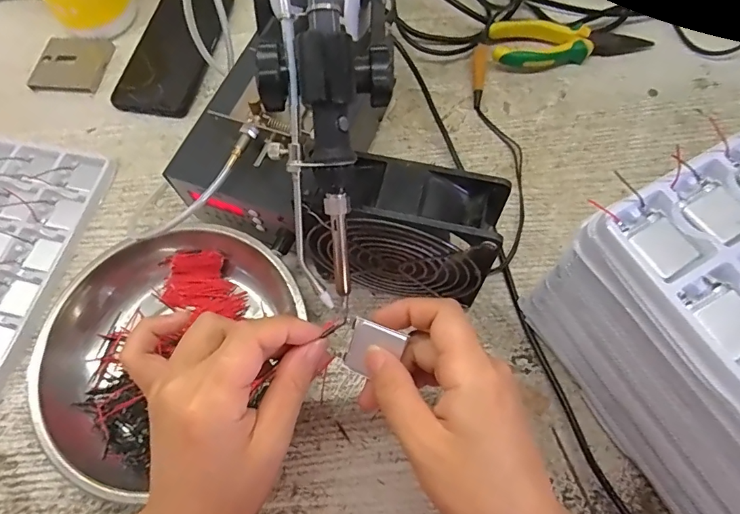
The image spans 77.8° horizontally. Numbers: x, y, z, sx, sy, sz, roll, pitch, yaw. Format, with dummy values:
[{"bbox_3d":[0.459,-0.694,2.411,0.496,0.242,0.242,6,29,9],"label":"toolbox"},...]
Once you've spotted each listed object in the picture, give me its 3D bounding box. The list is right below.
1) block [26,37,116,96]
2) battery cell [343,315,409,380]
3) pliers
[{"bbox_3d":[-0.303,-0.196,0.468,0.067,0.007,0.070,8,67,5],"label":"block"},{"bbox_3d":[0.001,0.050,0.247,0.030,0.006,0.028,19,89,20],"label":"battery cell"},{"bbox_3d":[0.193,-0.203,0.441,0.149,0.021,0.047,0,67,2],"label":"pliers"}]

